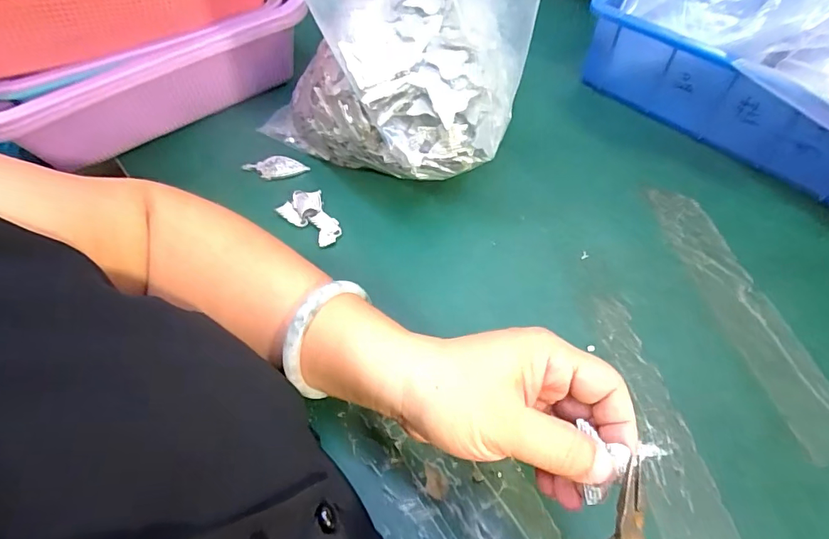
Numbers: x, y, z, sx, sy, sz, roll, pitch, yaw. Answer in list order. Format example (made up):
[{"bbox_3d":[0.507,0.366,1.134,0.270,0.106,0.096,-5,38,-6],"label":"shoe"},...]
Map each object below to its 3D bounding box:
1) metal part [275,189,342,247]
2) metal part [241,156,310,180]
[{"bbox_3d":[-0.086,-0.047,0.397,0.059,0.008,0.035,36,64,22],"label":"metal part"},{"bbox_3d":[-0.131,-0.096,0.432,0.060,0.005,0.024,-3,57,-1],"label":"metal part"}]

